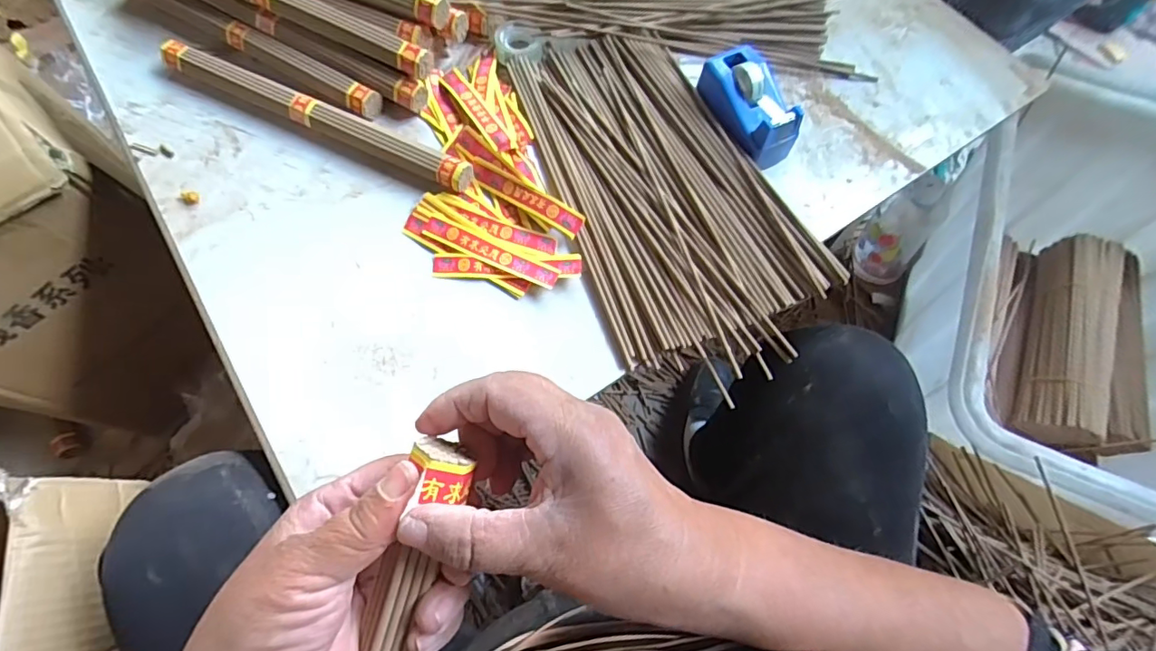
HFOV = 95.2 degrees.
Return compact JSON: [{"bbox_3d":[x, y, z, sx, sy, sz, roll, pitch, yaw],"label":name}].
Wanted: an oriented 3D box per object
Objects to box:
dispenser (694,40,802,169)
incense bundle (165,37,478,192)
[{"bbox_3d":[0.157,-0.199,0.486,0.060,0.053,0.102,-24,71,-8],"label":"dispenser"},{"bbox_3d":[-0.236,-0.195,0.475,0.310,0.022,0.034,24,69,8],"label":"incense bundle"}]

